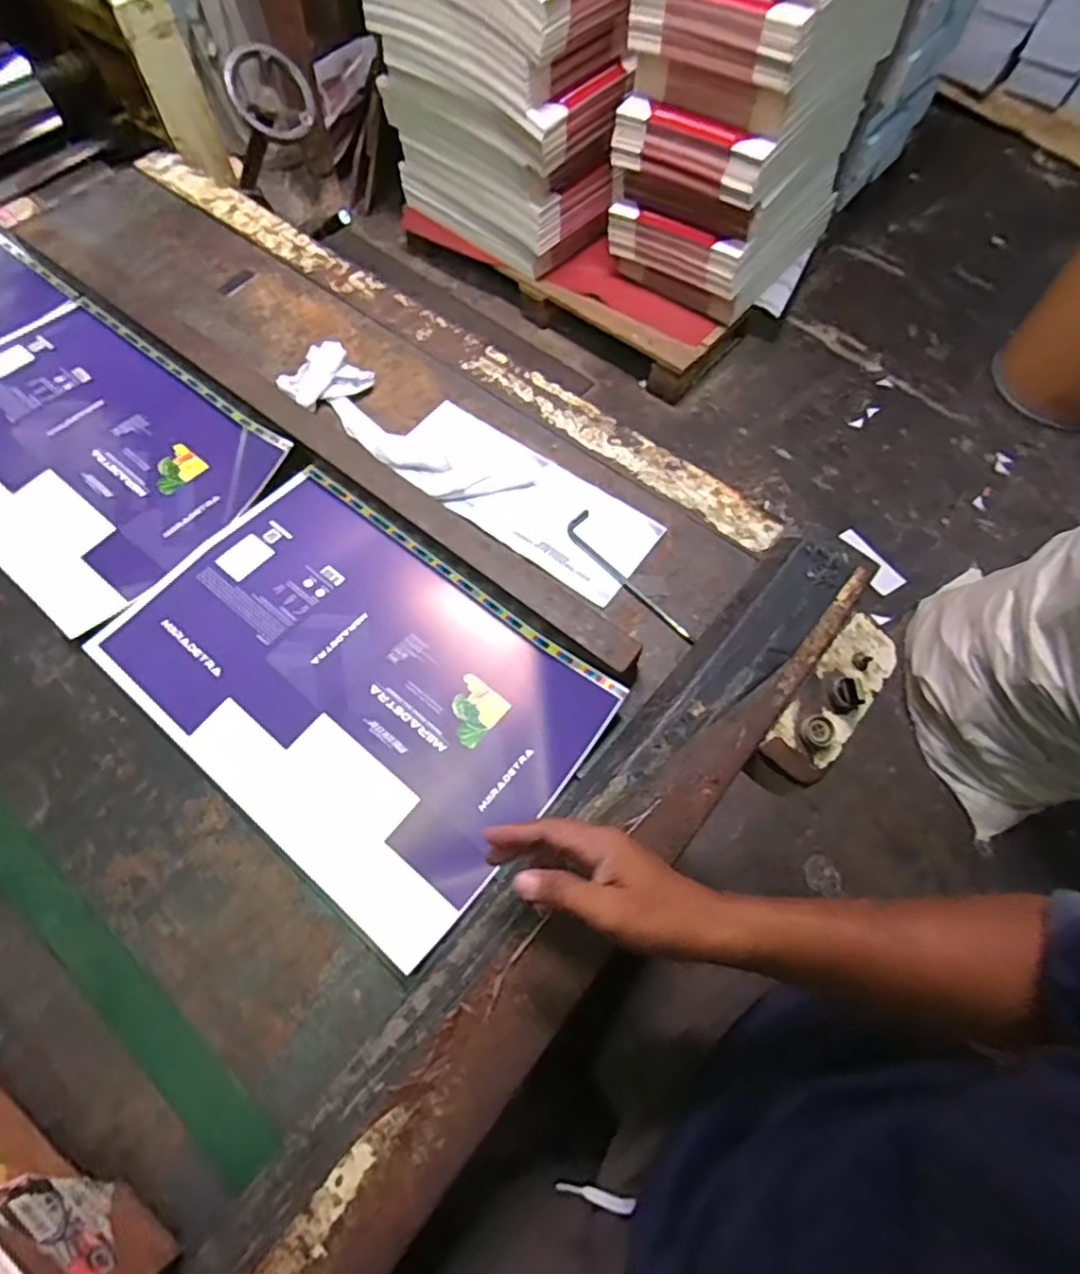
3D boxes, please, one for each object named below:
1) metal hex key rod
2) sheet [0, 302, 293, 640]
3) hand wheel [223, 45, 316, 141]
[{"bbox_3d":[0.087,-0.058,0.646,0.031,0.008,0.183,-31,70,-13],"label":"metal hex key rod"},{"bbox_3d":[-0.517,-0.216,0.704,0.423,0.006,0.281,36,71,14],"label":"sheet"},{"bbox_3d":[-0.395,-0.803,0.929,0.113,0.112,0.046,-29,37,-25],"label":"hand wheel"}]

